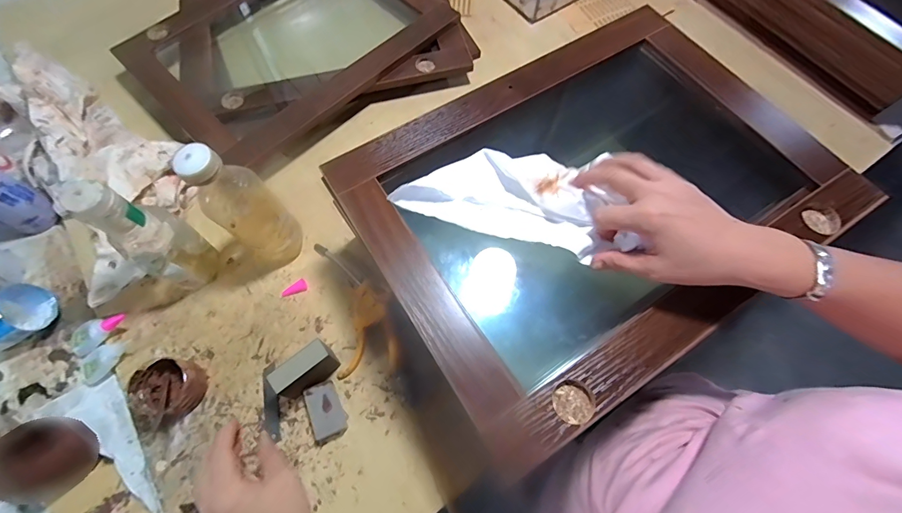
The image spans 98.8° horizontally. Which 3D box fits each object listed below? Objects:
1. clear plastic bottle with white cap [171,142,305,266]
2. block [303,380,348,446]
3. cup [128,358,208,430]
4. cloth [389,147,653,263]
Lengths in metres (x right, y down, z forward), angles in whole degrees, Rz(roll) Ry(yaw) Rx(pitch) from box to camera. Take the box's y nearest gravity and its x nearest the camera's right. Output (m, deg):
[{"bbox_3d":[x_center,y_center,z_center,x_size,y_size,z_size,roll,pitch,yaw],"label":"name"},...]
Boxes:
[{"bbox_3d":[-0.240,-0.050,0.472,0.067,0.207,0.063,0,70,-1],"label":"clear plastic bottle with white cap"},{"bbox_3d":[-0.154,0.189,0.475,0.039,0.024,0.066,-20,70,-8],"label":"block"},{"bbox_3d":[-0.343,0.164,0.473,0.067,0.045,0.070,0,69,0],"label":"cup"},{"bbox_3d":[0.063,-0.061,0.385,0.220,0.025,0.094,13,71,9],"label":"cloth"}]

